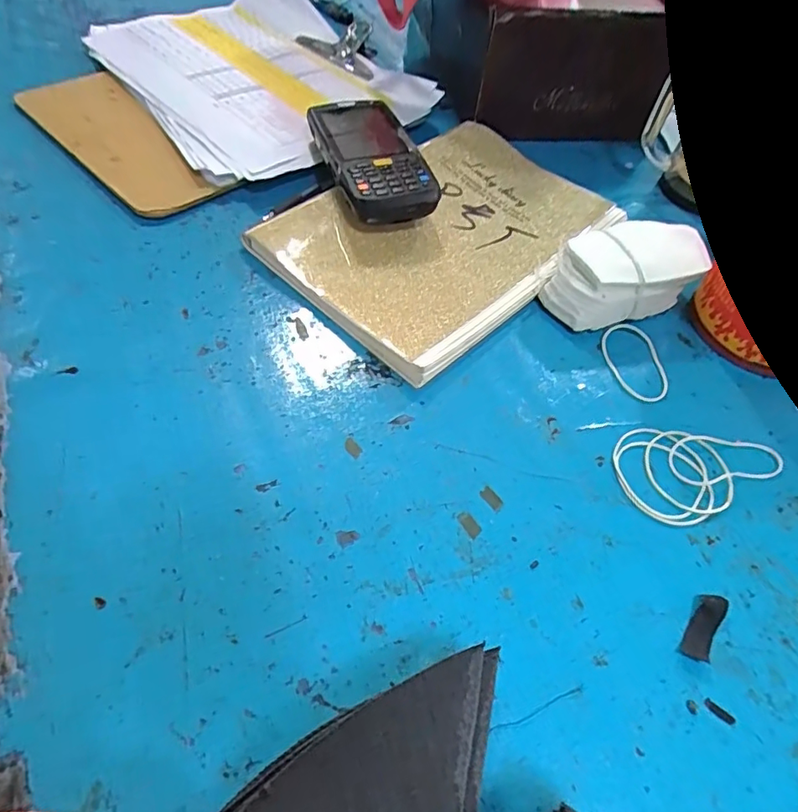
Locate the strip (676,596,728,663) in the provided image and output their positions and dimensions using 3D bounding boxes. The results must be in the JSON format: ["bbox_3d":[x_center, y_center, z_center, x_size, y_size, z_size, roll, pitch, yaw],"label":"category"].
[{"bbox_3d":[0.150,0.108,0.264,0.013,0.006,0.036,33,59,17],"label":"strip"}]

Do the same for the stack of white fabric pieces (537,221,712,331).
[{"bbox_3d":[0.155,-0.091,0.375,0.106,0.048,0.056,-13,58,-14],"label":"stack of white fabric pieces"}]

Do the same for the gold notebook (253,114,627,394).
[{"bbox_3d":[0.037,-0.135,0.411,0.172,0.020,0.246,41,61,21],"label":"gold notebook"}]

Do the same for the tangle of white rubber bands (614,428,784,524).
[{"bbox_3d":[0.176,0.032,0.321,0.103,0.004,0.062,-22,60,-19],"label":"tangle of white rubber bands"}]

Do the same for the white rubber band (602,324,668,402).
[{"bbox_3d":[0.160,-0.030,0.362,0.038,0.005,0.064,0,56,-5],"label":"white rubber band"}]

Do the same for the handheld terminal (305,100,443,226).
[{"bbox_3d":[-0.023,-0.189,0.417,0.065,0.034,0.144,-13,58,-15],"label":"handheld terminal"}]

